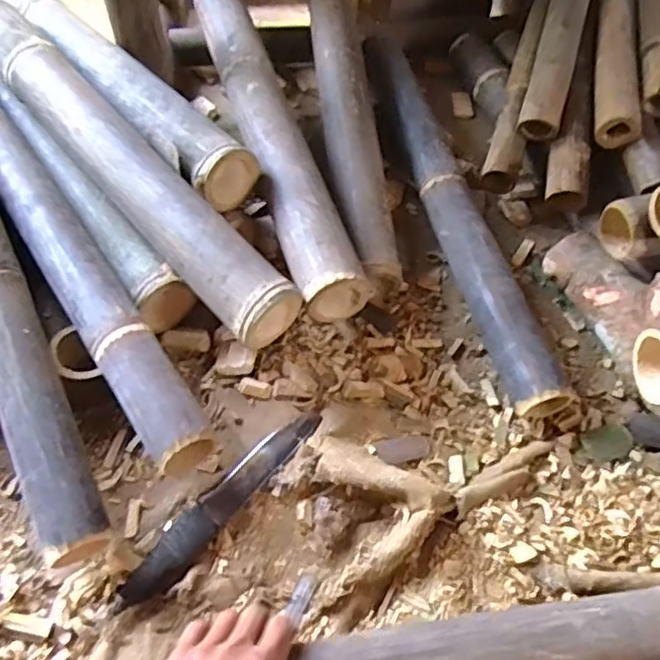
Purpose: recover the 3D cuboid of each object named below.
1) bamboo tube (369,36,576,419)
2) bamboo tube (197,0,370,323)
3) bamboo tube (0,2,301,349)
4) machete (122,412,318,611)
[{"bbox_3d":[0.152,-0.183,0.816,0.067,0.057,0.647,-10,59,-8],"label":"bamboo tube"},{"bbox_3d":[-0.080,-0.268,0.795,0.072,0.054,0.585,-14,59,-10],"label":"bamboo tube"},{"bbox_3d":[-0.258,-0.213,0.739,0.081,0.087,0.606,-37,66,-22],"label":"bamboo tube"},{"bbox_3d":[-0.107,0.169,0.626,0.041,0.018,0.255,35,63,19],"label":"machete"}]

